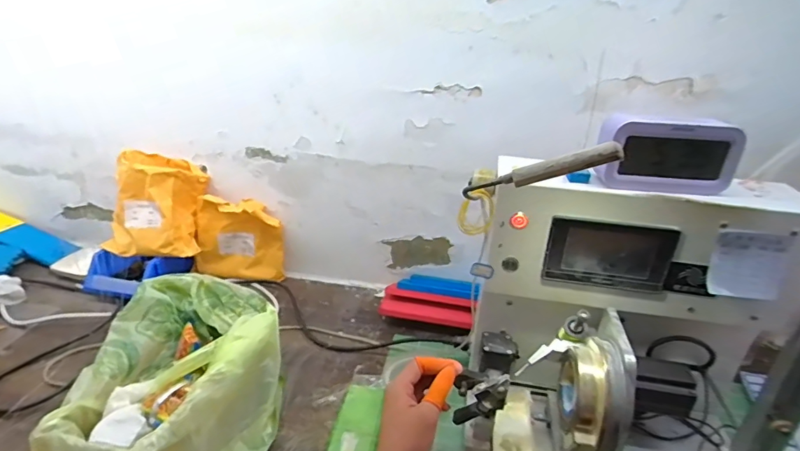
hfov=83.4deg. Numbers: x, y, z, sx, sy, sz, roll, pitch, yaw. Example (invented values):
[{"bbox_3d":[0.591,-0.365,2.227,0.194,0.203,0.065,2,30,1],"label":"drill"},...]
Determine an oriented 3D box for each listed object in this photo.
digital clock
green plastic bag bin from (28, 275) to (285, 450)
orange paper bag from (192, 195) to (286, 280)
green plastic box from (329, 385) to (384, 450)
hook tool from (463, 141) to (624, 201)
[{"bbox_3d":[0.298,-0.080,0.495,0.149,0.078,0.037,4,25,1],"label":"digital clock"},{"bbox_3d":[-0.273,0.210,0.572,0.222,0.126,0.309,0,26,-7],"label":"green plastic bag bin"},{"bbox_3d":[-0.319,0.031,0.893,0.171,0.162,0.048,4,25,1],"label":"orange paper bag"},{"bbox_3d":[-0.058,0.282,0.586,0.058,0.015,0.186,7,26,6],"label":"green plastic box"},{"bbox_3d":[0.126,-0.048,0.413,0.143,0.017,0.024,-14,17,26],"label":"hook tool"}]

